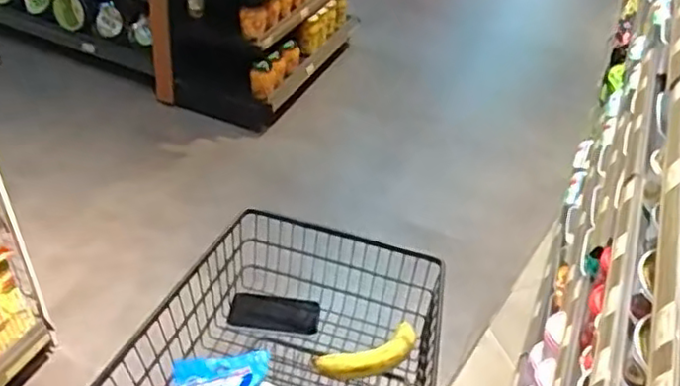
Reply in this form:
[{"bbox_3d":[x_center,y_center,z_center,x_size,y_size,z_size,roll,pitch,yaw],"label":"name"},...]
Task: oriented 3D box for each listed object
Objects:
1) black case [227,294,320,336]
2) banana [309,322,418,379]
[{"bbox_3d":[-0.116,0.213,1.173,0.157,0.015,0.066,7,53,3],"label":"black case"},{"bbox_3d":[0.051,0.270,1.097,0.185,0.040,0.064,-16,45,-25],"label":"banana"}]

